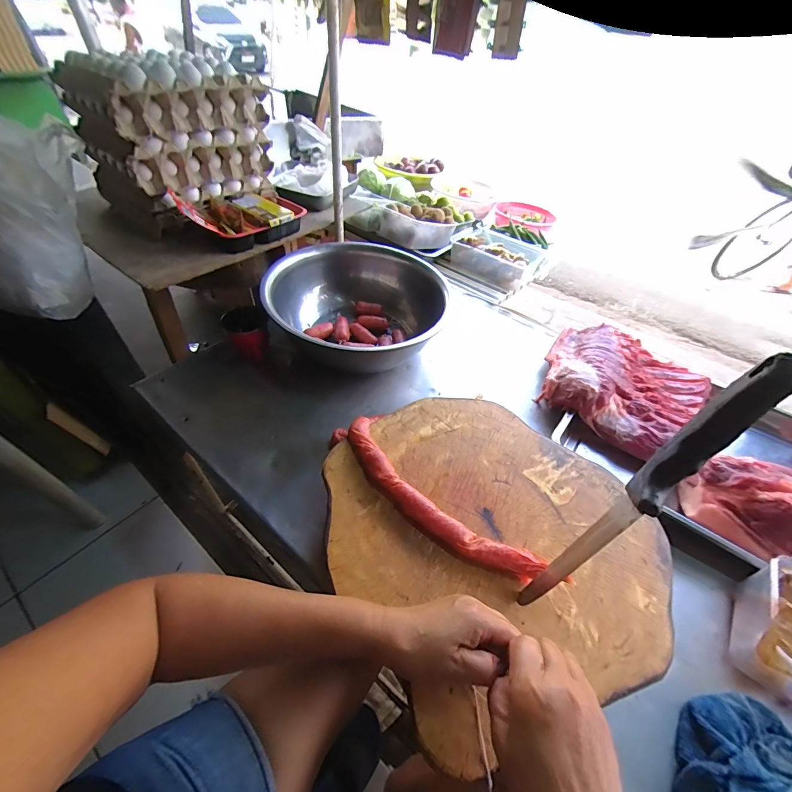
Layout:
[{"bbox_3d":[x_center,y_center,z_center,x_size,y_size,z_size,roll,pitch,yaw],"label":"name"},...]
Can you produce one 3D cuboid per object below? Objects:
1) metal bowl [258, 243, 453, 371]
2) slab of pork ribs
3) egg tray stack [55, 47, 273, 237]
[{"bbox_3d":[-0.101,-0.185,0.761,0.331,0.136,0.331,2,48,-3],"label":"metal bowl"},{"bbox_3d":[0.438,-0.038,0.710,0.270,0.062,0.288,-31,57,-28],"label":"slab of pork ribs"},{"bbox_3d":[-0.489,-0.569,0.765,0.295,0.234,0.301,34,54,23],"label":"egg tray stack"}]

